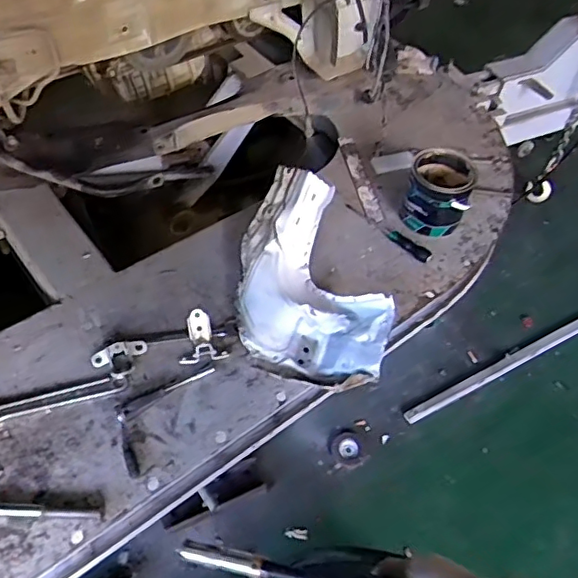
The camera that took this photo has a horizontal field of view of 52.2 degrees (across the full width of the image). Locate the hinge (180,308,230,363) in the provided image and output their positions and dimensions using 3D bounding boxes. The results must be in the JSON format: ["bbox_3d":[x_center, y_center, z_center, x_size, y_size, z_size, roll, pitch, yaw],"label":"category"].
[{"bbox_3d":[-0.182,0.097,1.214,0.097,0.052,0.104,-9,53,-11],"label":"hinge"}]

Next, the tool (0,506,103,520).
[{"bbox_3d":[-0.476,0.375,0.993,0.315,0.011,0.016,2,51,-2],"label":"tool"}]

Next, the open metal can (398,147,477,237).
[{"bbox_3d":[0.364,-0.230,1.457,0.153,0.181,0.151,2,51,-2],"label":"open metal can"}]

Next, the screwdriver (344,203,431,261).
[{"bbox_3d":[0.246,-0.141,1.469,0.258,0.028,0.040,38,59,24],"label":"screwdriver"}]

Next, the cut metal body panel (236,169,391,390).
[{"bbox_3d":[0.020,-0.025,1.283,0.288,0.133,0.536,-11,53,-12],"label":"cut metal body panel"}]

